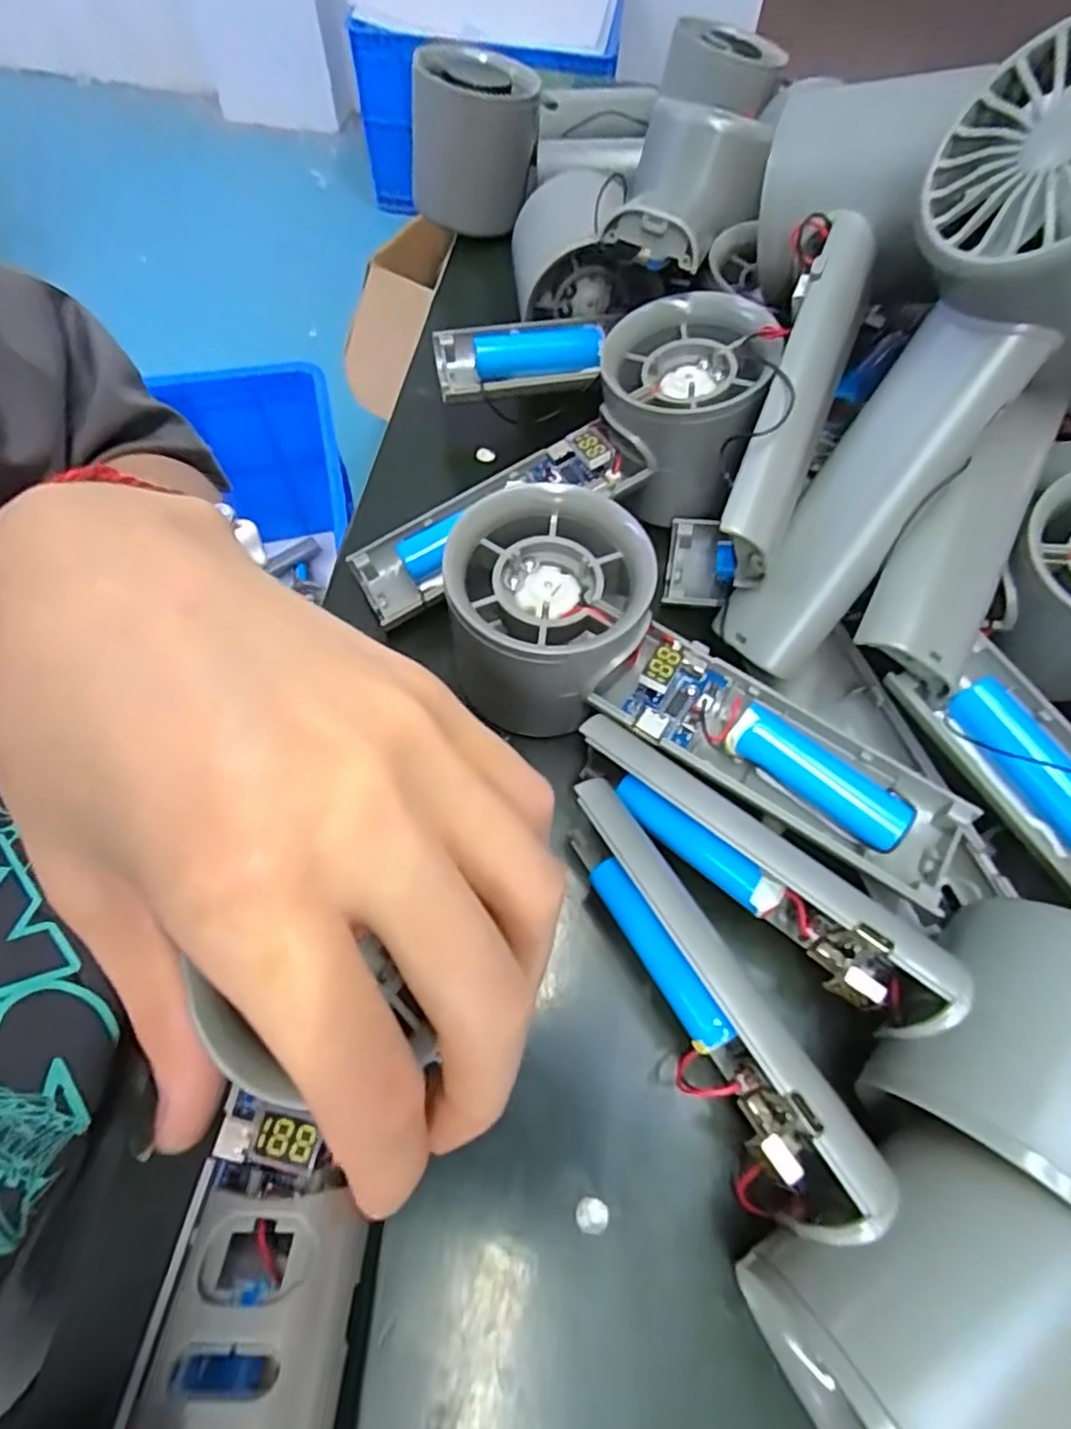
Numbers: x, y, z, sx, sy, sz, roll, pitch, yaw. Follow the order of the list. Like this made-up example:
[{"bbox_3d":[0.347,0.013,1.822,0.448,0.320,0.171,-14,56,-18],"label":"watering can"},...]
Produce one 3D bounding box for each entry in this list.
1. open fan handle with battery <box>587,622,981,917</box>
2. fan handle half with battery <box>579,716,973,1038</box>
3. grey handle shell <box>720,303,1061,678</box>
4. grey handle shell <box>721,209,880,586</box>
[{"bbox_3d":[0.068,0.012,0.180,0.100,0.017,0.034,32,66,13],"label":"open fan handle with battery"},{"bbox_3d":[0.054,0.038,0.173,0.104,0.034,0.020,41,69,16],"label":"fan handle half with battery"},{"bbox_3d":[0.093,-0.060,0.188,0.030,0.011,0.103,38,112,15],"label":"grey handle shell"},{"bbox_3d":[0.076,-0.094,0.192,0.019,0.029,0.105,18,87,7],"label":"grey handle shell"}]

